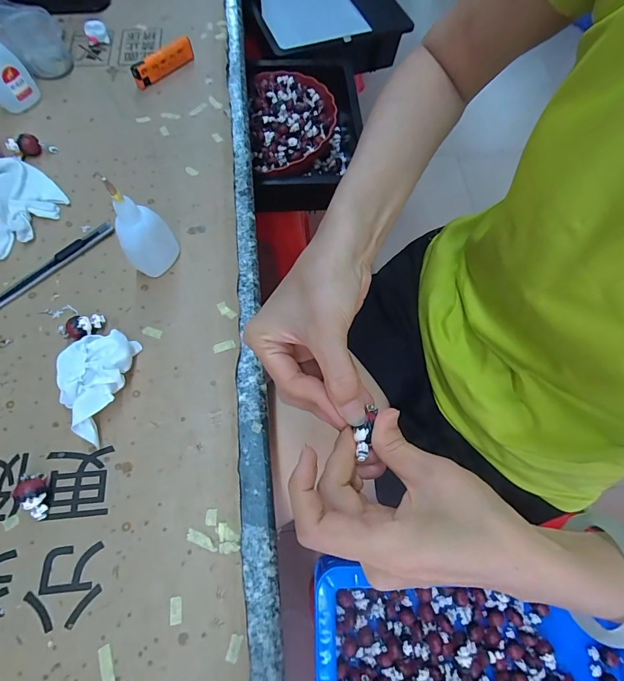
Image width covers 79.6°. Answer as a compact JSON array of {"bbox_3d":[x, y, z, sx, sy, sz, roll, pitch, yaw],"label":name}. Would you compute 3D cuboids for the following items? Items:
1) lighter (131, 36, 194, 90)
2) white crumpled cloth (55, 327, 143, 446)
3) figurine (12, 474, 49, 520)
[{"bbox_3d":[-0.174,-0.327,0.439,0.077,0.026,0.012,-36,74,-16],"label":"lighter"},{"bbox_3d":[-0.176,0.034,0.298,0.050,0.029,0.083,9,68,1],"label":"white crumpled cloth"},{"bbox_3d":[-0.202,0.113,0.272,0.018,0.018,0.031,-3,68,-4],"label":"figurine"}]

